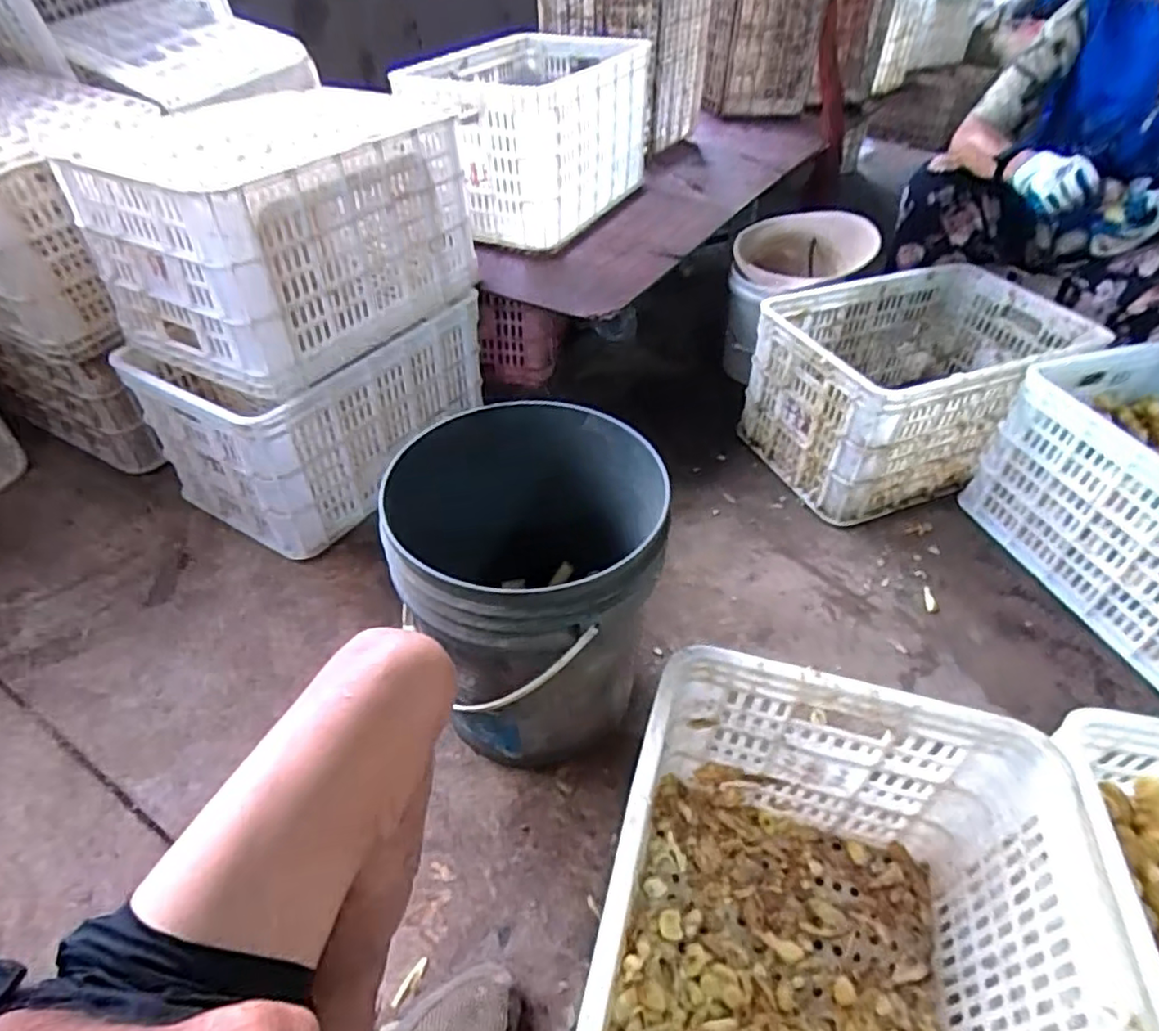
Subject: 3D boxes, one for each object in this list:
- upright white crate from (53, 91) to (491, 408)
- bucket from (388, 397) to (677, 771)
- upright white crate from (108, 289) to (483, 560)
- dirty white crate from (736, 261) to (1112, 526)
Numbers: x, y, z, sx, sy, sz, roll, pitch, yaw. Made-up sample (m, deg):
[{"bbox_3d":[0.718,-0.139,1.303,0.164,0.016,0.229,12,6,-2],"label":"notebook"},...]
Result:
[{"bbox_3d":[-0.454,-0.467,1.052,0.357,0.287,0.496,23,47,20],"label":"upright white crate"},{"bbox_3d":[-0.052,0.102,0.807,0.268,0.377,0.308,4,43,2],"label":"bucket"},{"bbox_3d":[-0.475,-0.220,1.213,0.362,0.277,0.496,26,48,22],"label":"upright white crate"},{"bbox_3d":[0.638,-0.253,1.289,0.537,0.286,0.365,-14,46,-17],"label":"dirty white crate"}]

